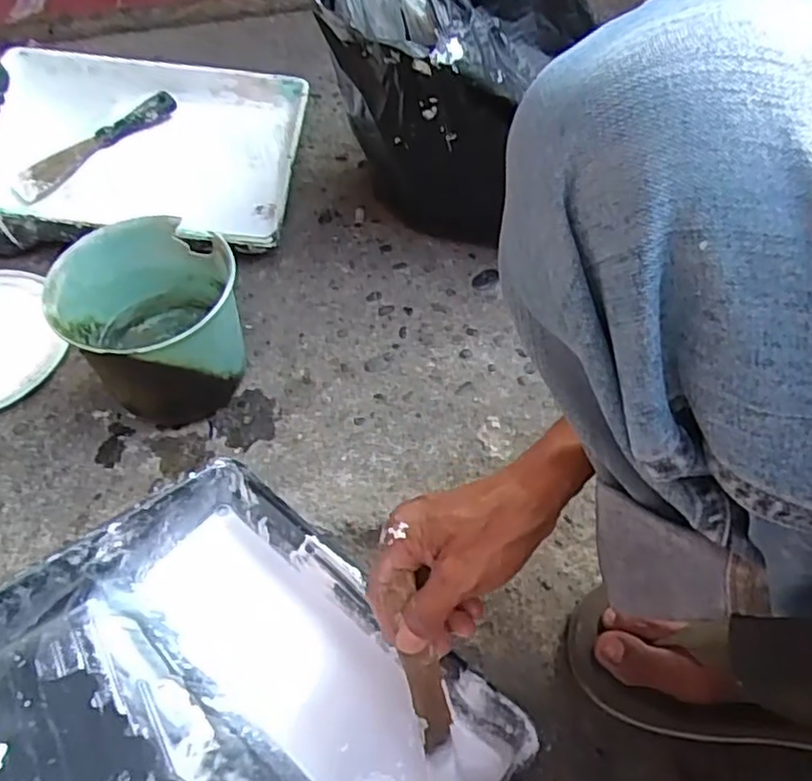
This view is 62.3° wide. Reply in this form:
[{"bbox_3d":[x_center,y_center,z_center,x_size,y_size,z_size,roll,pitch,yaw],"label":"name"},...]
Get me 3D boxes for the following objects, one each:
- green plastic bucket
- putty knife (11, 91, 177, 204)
[{"bbox_3d":[-0.204,-0.050,0.559,0.130,0.125,0.130,-1,54,1],"label":"green plastic bucket"},{"bbox_3d":[-0.360,-0.285,0.780,0.206,0.014,0.056,-38,63,-12],"label":"putty knife"}]

